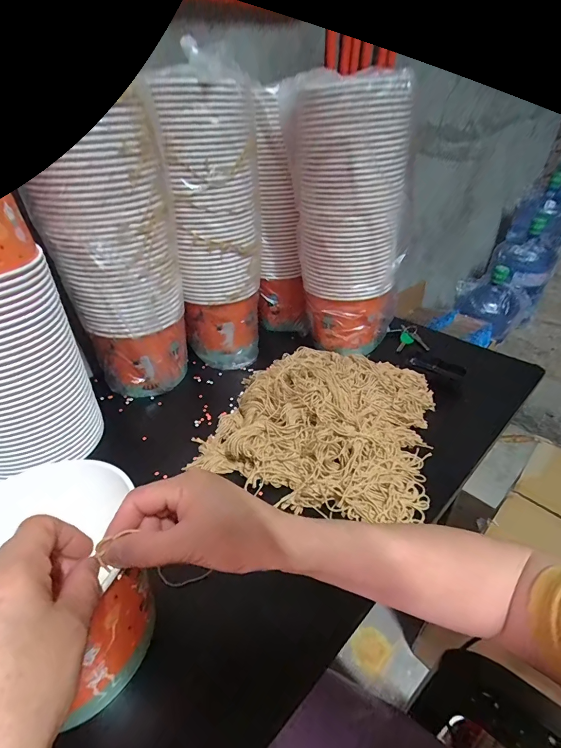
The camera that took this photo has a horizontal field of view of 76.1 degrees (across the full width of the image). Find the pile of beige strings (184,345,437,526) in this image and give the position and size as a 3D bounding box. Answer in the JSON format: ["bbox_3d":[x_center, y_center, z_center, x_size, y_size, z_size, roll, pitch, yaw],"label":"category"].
[{"bbox_3d":[0.066,0.047,0.539,0.299,0.067,0.300,14,38,18],"label":"pile of beige strings"}]

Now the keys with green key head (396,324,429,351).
[{"bbox_3d":[0.280,-0.074,0.750,0.060,0.016,0.086,11,37,14],"label":"keys with green key head"}]

